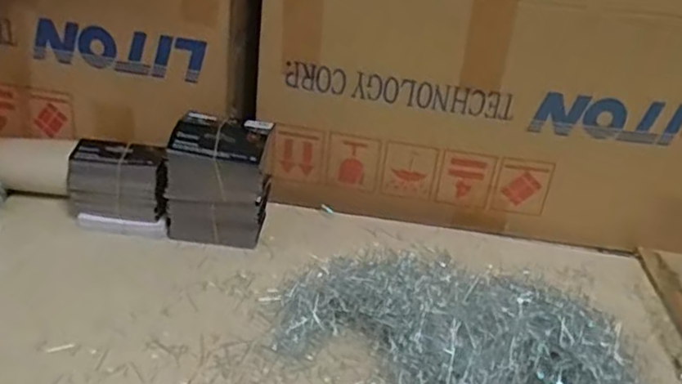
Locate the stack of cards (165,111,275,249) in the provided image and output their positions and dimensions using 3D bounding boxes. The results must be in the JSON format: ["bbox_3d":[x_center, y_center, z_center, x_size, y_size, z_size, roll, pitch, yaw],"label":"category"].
[{"bbox_3d":[-0.136,-0.006,0.725,0.110,0.141,0.067,4,27,-7],"label":"stack of cards"}]

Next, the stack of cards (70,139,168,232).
[{"bbox_3d":[-0.252,-0.003,0.756,0.119,0.090,0.054,9,27,2],"label":"stack of cards"}]

